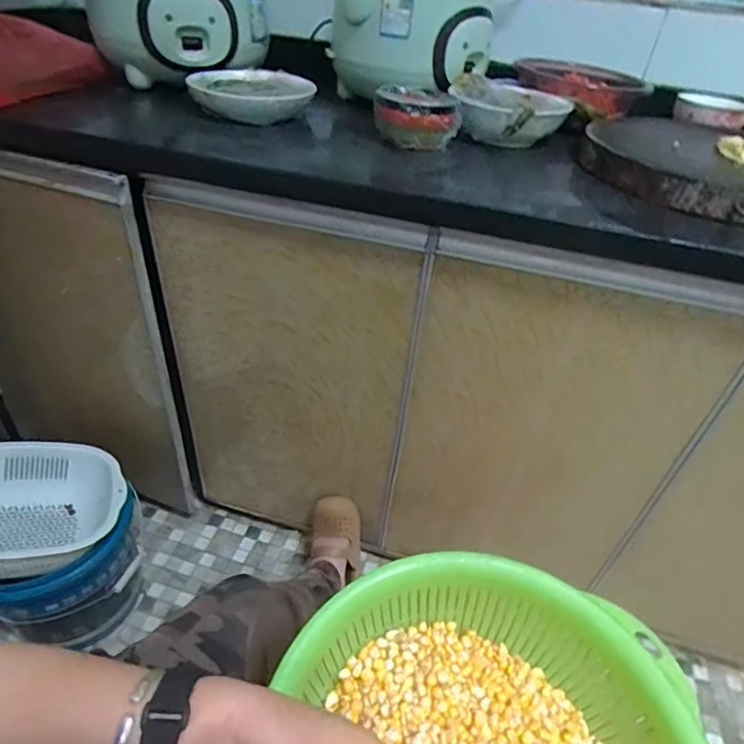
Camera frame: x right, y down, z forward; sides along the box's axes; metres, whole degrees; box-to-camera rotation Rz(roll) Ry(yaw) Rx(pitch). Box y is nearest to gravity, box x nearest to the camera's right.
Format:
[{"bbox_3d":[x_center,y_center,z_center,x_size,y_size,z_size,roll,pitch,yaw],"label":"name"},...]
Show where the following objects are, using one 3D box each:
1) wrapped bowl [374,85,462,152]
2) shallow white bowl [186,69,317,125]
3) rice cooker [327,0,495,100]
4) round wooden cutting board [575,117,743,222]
[{"bbox_3d":[0.062,-0.345,0.704,0.113,0.060,0.116,3,40,-3],"label":"wrapped bowl"},{"bbox_3d":[-0.185,-0.429,0.797,0.173,0.051,0.179,-6,38,-13],"label":"shallow white bowl"},{"bbox_3d":[0.061,-0.568,0.796,0.232,0.231,0.210,4,40,-2],"label":"rice cooker"},{"bbox_3d":[0.451,-0.274,0.680,0.306,0.046,0.333,2,37,-2],"label":"round wooden cutting board"}]

